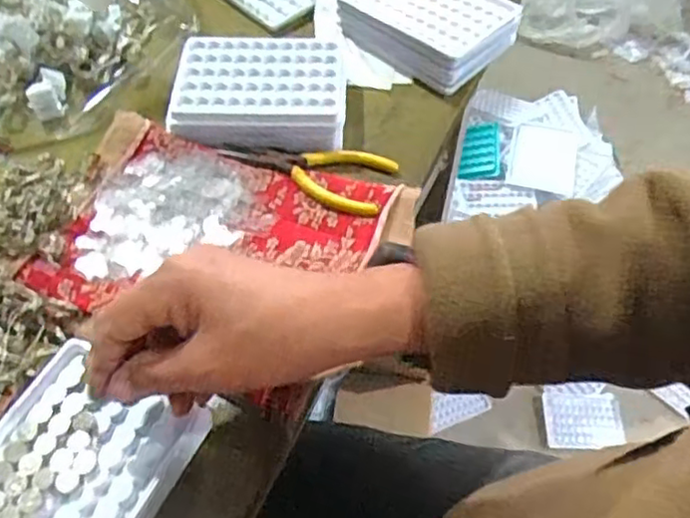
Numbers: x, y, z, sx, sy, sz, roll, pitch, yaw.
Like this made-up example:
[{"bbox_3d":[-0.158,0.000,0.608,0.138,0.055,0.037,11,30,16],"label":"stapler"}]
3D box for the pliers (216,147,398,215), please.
[{"bbox_3d":[-0.028,-0.062,0.481,0.120,0.018,0.063,11,54,7],"label":"pliers"}]

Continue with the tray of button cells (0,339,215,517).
[{"bbox_3d":[-0.145,0.112,0.342,0.102,0.017,0.122,22,56,14],"label":"tray of button cells"}]

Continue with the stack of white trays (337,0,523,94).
[{"bbox_3d":[0.070,-0.201,0.564,0.133,0.033,0.095,33,60,20],"label":"stack of white trays"}]

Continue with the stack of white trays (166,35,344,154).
[{"bbox_3d":[-0.064,-0.127,0.509,0.123,0.030,0.094,1,54,-1],"label":"stack of white trays"}]

